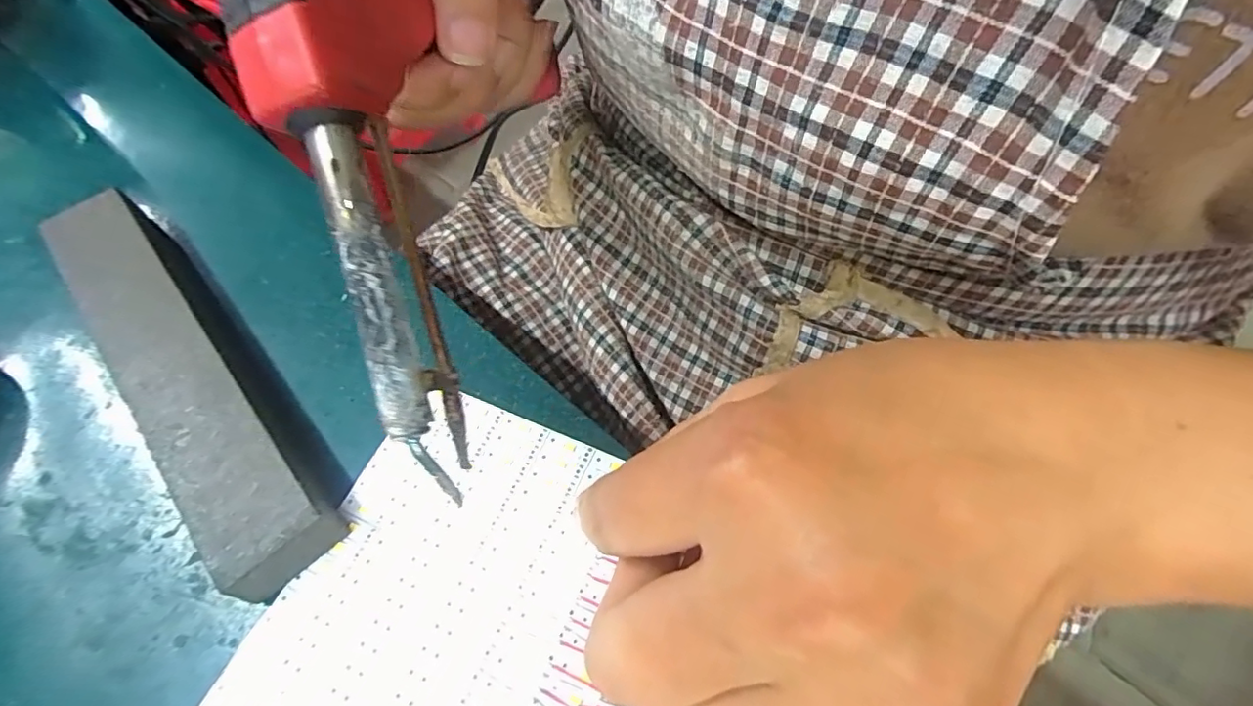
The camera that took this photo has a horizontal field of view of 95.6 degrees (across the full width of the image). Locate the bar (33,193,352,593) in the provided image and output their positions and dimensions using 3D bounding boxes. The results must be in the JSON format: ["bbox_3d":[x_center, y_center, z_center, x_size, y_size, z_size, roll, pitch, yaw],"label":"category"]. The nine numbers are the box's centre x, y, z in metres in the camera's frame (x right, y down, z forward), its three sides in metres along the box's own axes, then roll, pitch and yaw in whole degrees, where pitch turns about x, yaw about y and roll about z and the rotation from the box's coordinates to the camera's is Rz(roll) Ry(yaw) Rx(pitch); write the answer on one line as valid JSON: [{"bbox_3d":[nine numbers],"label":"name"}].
[{"bbox_3d":[-0.159,0.005,0.204,0.035,0.025,0.186,-37,66,-18],"label":"bar"}]

